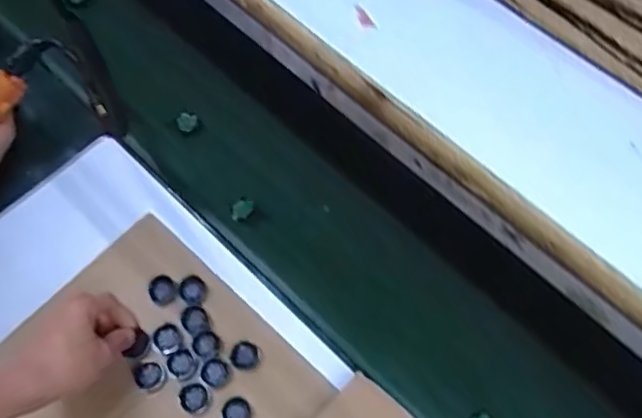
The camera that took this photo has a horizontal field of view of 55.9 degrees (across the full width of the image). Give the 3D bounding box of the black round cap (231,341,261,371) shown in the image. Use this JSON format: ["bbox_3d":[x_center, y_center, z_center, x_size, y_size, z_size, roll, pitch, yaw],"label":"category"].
[{"bbox_3d":[-0.079,0.153,0.631,0.030,0.011,0.028,1,64,-1],"label":"black round cap"}]

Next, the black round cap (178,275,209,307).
[{"bbox_3d":[-0.139,0.090,0.664,0.029,0.007,0.034,-27,68,-14],"label":"black round cap"}]

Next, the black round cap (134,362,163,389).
[{"bbox_3d":[-0.180,0.173,0.631,0.027,0.009,0.024,-27,68,-13],"label":"black round cap"}]

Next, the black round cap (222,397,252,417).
[{"bbox_3d":[-0.085,0.208,0.615,0.029,0.019,0.027,1,64,-1],"label":"black round cap"}]

